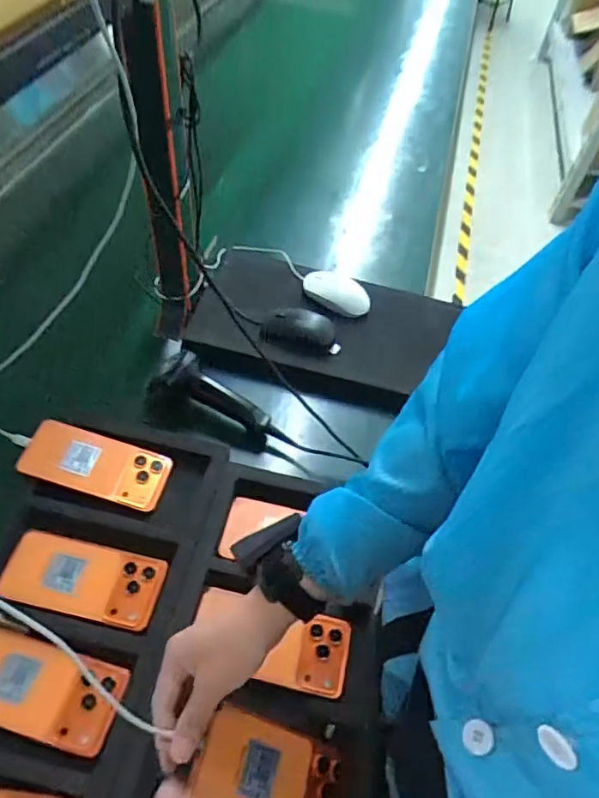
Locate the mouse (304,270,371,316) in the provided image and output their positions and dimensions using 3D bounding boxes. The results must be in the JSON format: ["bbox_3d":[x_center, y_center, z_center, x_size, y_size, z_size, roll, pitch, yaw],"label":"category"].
[{"bbox_3d":[0.059,-0.165,0.855,0.110,0.044,0.057,26,55,13],"label":"mouse"}]

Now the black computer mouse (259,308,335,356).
[{"bbox_3d":[-0.001,-0.096,0.804,0.109,0.036,0.072,14,53,5],"label":"black computer mouse"}]

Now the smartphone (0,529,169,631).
[{"bbox_3d":[-0.229,0.189,0.579,0.161,0.013,0.076,12,53,3],"label":"smartphone"}]

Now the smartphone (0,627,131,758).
[{"bbox_3d":[-0.252,0.275,0.521,0.159,0.016,0.077,15,53,5],"label":"smartphone"}]

